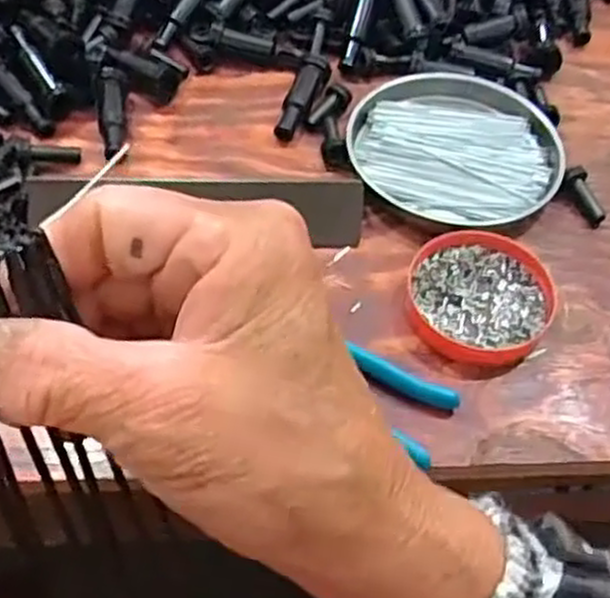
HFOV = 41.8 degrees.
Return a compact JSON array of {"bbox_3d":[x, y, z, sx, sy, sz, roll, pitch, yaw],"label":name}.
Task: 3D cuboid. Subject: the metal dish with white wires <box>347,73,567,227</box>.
[{"bbox_3d":[0.097,-0.099,0.514,0.133,0.016,0.122,3,55,-4],"label":"metal dish with white wires"}]

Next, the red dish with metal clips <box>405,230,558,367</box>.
[{"bbox_3d":[0.098,-0.002,0.447,0.078,0.014,0.082,3,55,-4],"label":"red dish with metal clips"}]

